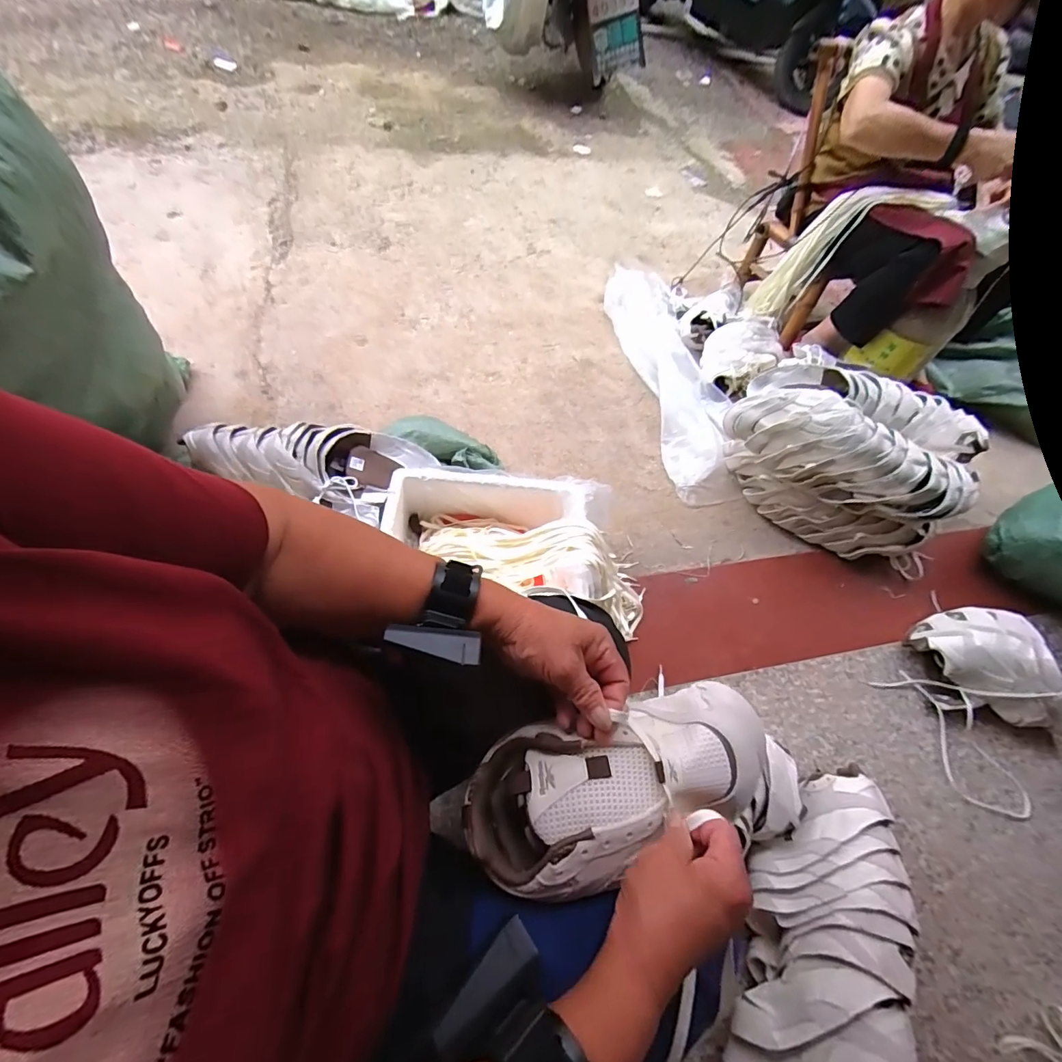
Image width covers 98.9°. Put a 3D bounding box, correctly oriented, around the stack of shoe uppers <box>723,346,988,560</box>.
[{"bbox_3d":[0.657,-0.168,0.981,0.450,0.244,0.302,37,66,10],"label":"stack of shoe uppers"}]

